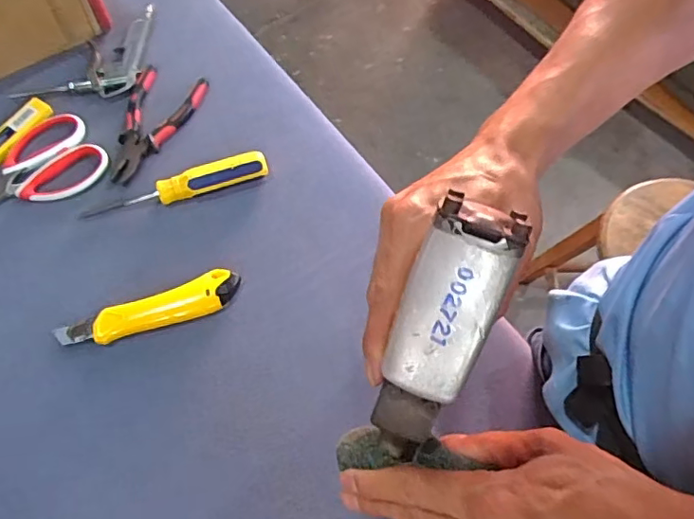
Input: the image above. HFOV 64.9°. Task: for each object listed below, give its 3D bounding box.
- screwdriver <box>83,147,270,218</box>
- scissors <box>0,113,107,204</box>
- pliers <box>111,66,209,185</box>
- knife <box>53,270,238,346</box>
[{"bbox_3d":[-0.175,-0.076,0.558,0.187,0.019,0.029,-16,68,-8],"label":"screwdriver"},{"bbox_3d":[-0.344,-0.083,0.565,0.175,0.006,0.093,-36,72,-15],"label":"scissors"},{"bbox_3d":[-0.215,-0.147,0.593,0.074,0.010,0.149,18,67,7],"label":"pliers"},{"bbox_3d":[-0.183,0.050,0.511,0.166,0.012,0.036,-20,68,-9],"label":"knife"}]

